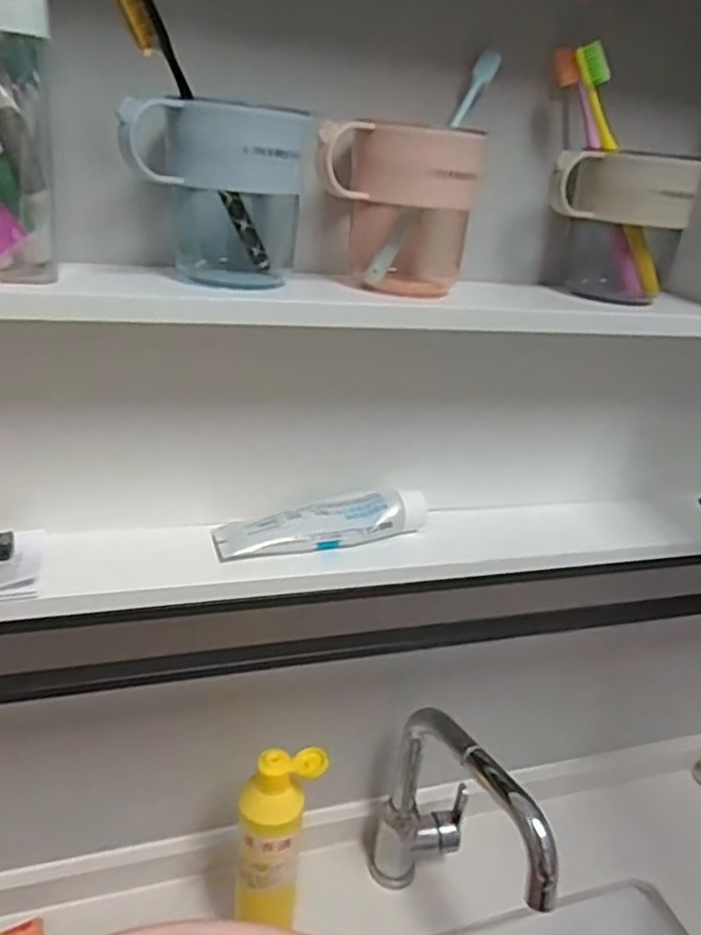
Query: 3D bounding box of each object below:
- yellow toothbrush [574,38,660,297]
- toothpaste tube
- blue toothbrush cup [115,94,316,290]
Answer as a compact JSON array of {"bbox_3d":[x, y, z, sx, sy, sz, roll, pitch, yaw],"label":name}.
[{"bbox_3d":[0.191,-0.204,0.511,0.016,0.178,0.020,-24,24,8],"label":"yellow toothbrush"},{"bbox_3d":[-0.020,0.039,0.554,0.161,0.030,0.045,-3,26,-21],"label":"toothpaste tube"},{"bbox_3d":[-0.081,-0.168,0.446,0.101,0.103,0.088,2,25,-10],"label":"blue toothbrush cup"}]

